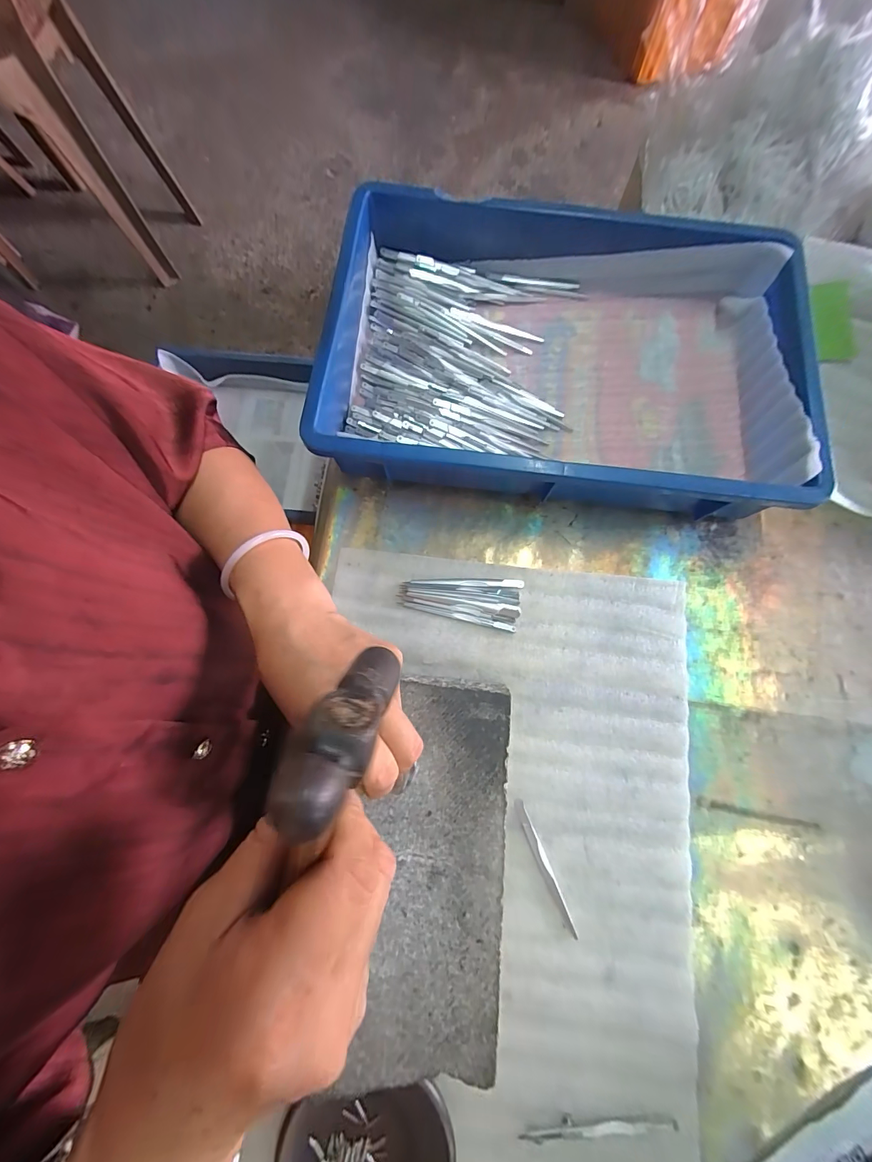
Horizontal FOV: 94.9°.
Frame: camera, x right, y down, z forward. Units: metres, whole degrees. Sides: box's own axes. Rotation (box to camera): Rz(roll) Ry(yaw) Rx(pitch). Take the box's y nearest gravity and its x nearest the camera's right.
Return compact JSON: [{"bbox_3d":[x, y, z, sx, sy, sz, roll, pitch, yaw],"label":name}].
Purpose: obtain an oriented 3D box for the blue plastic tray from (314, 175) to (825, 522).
[{"bbox_3d":[0.109,-0.212,0.380,0.417,0.077,0.278,7,77,0],"label":"blue plastic tray"}]

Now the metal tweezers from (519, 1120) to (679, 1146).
[{"bbox_3d":[0.111,0.375,0.273,0.107,0.004,0.007,-3,77,-2],"label":"metal tweezers"}]

